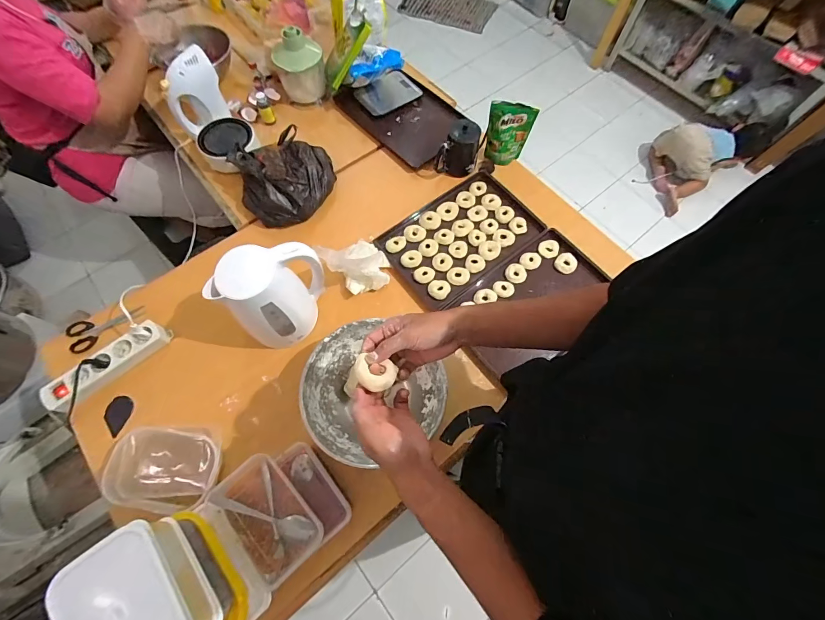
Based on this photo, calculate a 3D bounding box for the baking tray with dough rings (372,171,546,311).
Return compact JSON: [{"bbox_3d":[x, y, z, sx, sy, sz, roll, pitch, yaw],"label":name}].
[{"bbox_3d":[0.117,-0.184,0.879,0.361,0.018,0.240,-37,73,-15],"label":"baking tray with dough rings"}]

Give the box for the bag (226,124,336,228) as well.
[{"bbox_3d":[-0.313,-0.333,0.879,0.229,0.121,0.234,-19,69,-9],"label":"bag"}]

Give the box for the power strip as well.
[{"bbox_3d":[-0.618,0.111,0.725,0.063,0.046,0.235,43,73,15],"label":"power strip"}]

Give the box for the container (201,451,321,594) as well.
[{"bbox_3d":[-0.232,0.330,0.568,0.120,0.038,0.174,-40,74,-15],"label":"container"}]

